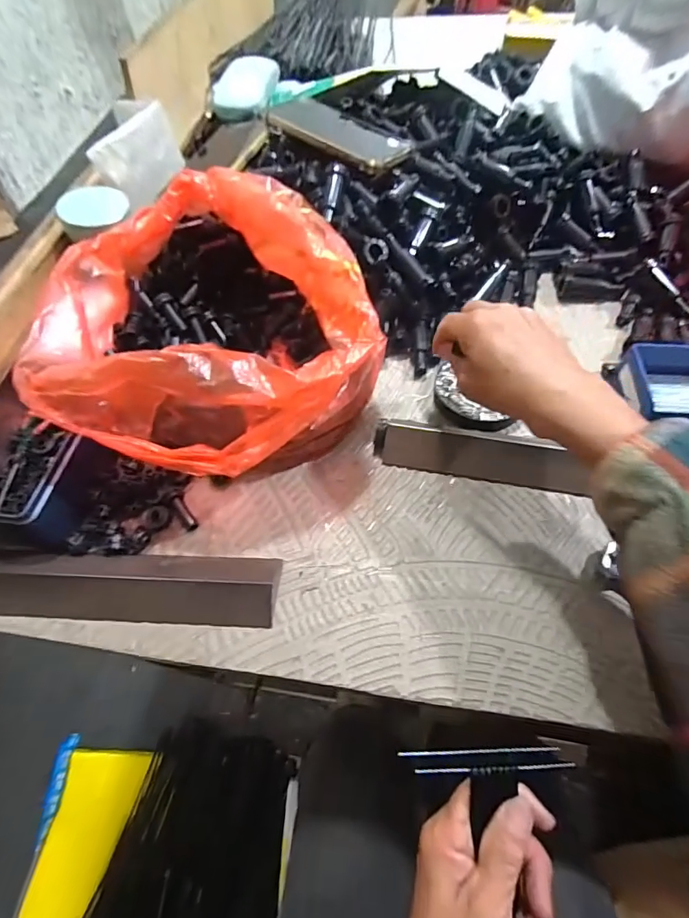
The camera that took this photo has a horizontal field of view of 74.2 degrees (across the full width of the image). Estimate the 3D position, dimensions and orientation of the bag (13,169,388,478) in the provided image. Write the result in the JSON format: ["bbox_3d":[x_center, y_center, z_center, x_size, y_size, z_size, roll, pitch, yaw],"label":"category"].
[{"bbox_3d":[-0.127,-0.107,0.377,0.218,0.114,0.271,-30,62,-13],"label":"bag"}]

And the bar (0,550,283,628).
[{"bbox_3d":[-0.170,0.093,0.341,0.239,0.022,0.050,1,59,5],"label":"bar"}]

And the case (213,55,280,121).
[{"bbox_3d":[-0.127,-0.493,0.599,0.070,0.018,0.153,0,59,4],"label":"case"}]

